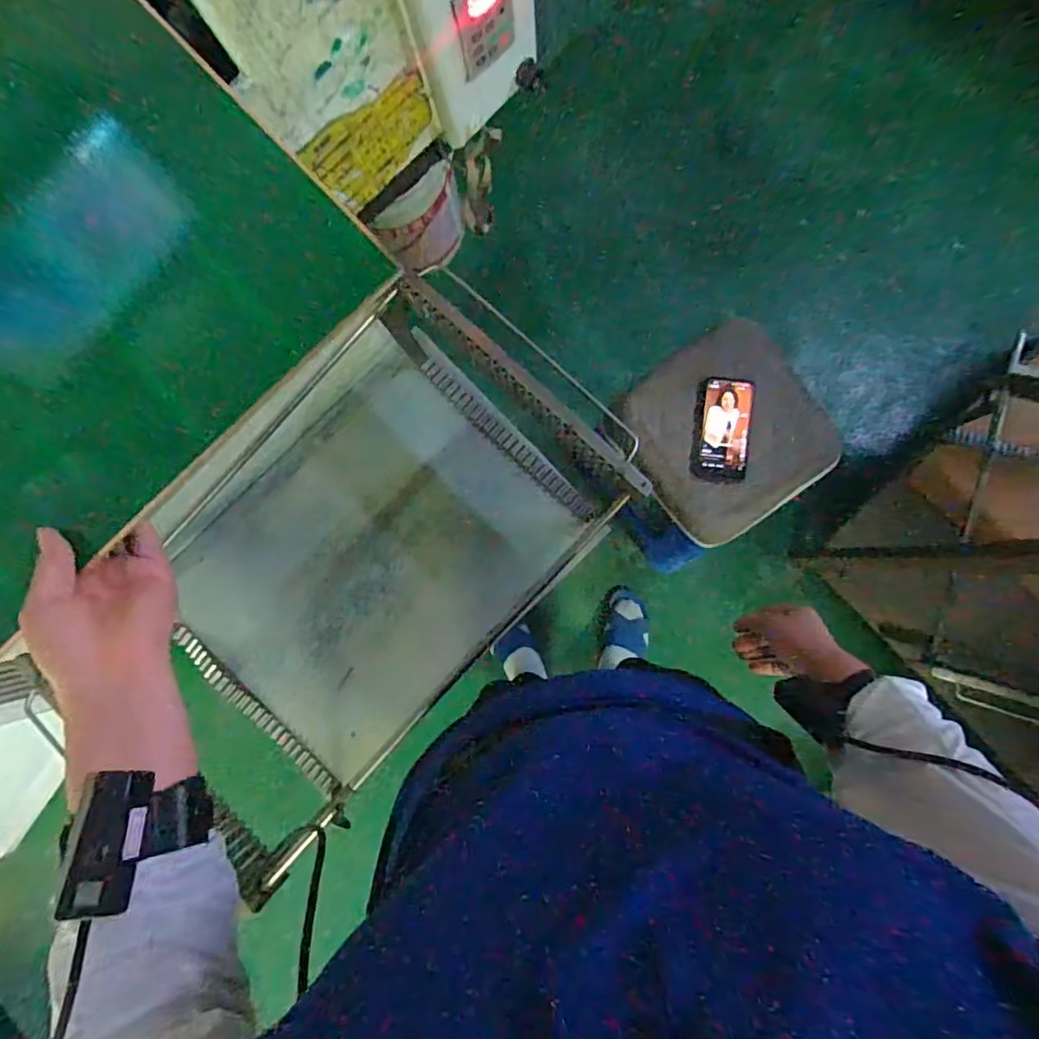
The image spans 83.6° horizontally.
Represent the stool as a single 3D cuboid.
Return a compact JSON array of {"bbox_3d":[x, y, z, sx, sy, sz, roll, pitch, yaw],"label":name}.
[{"bbox_3d":[0.332,-0.118,1.118,0.300,0.427,0.292,-38,84,1],"label":"stool"}]

